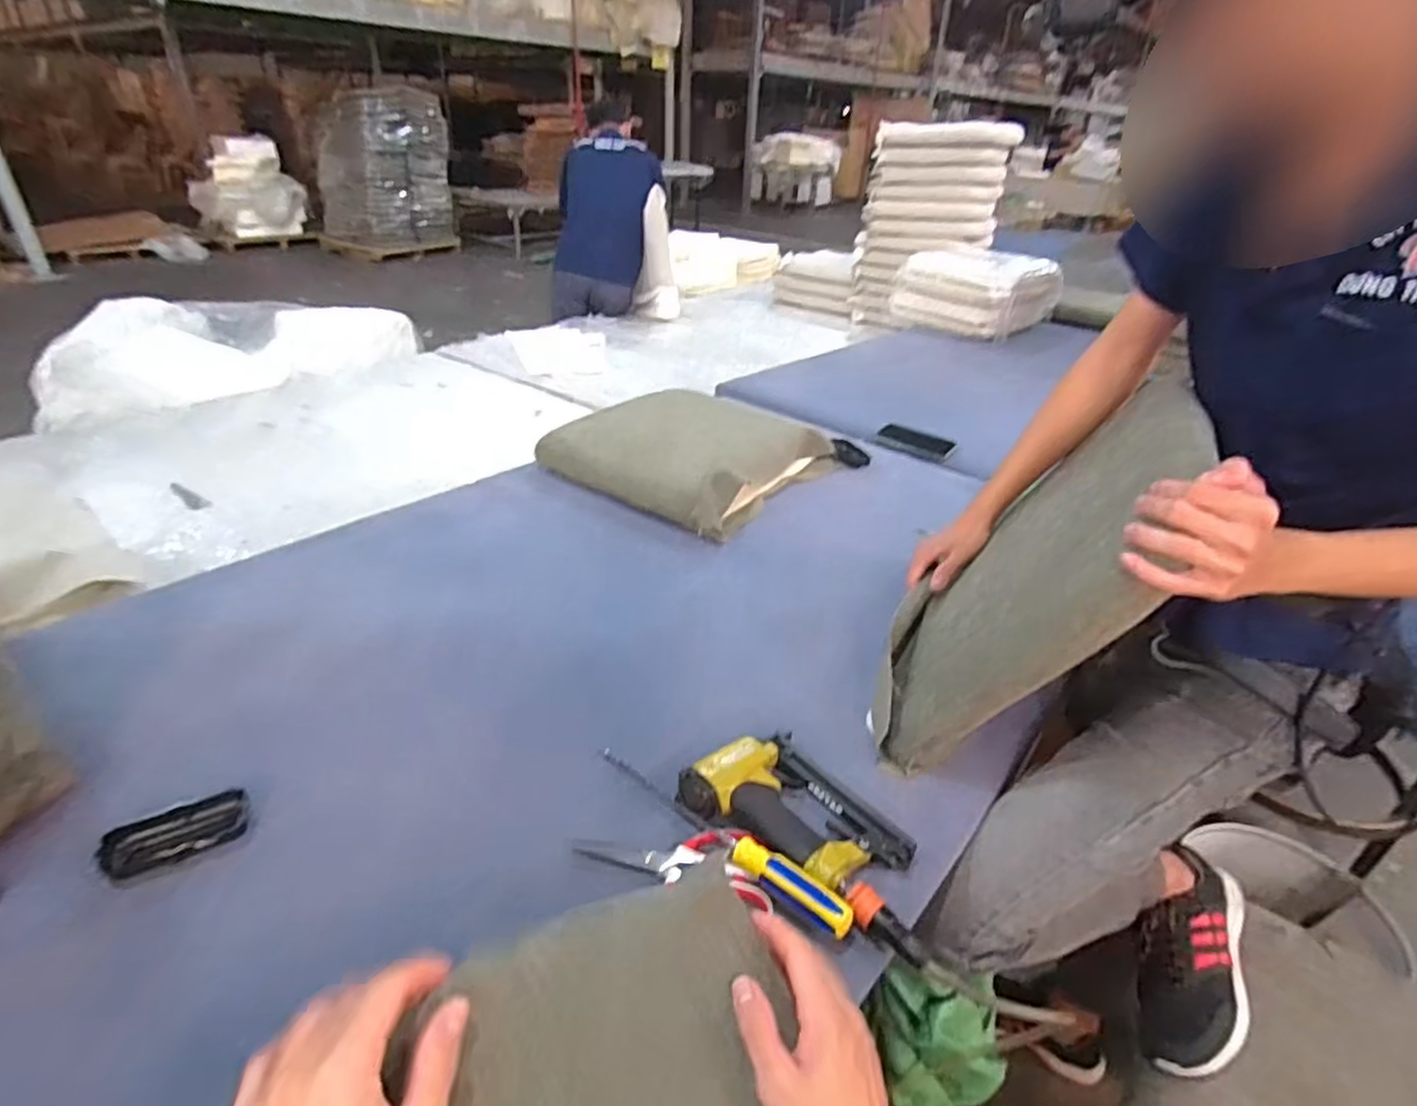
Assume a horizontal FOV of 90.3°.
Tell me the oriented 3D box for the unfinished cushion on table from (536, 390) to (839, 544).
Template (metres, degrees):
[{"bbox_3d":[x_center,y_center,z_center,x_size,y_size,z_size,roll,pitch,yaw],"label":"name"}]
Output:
[{"bbox_3d":[-0.033,-0.195,1.339,0.407,0.085,0.425,24,37,30],"label":"unfinished cushion on table"}]

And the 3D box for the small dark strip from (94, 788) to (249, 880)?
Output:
[{"bbox_3d":[-0.473,0.250,0.628,0.105,0.021,0.044,-18,37,-31],"label":"small dark strip"}]

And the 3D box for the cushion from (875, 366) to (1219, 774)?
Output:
[{"bbox_3d":[0.335,0.011,0.749,0.059,0.389,0.337,37,39,1],"label":"cushion"}]

